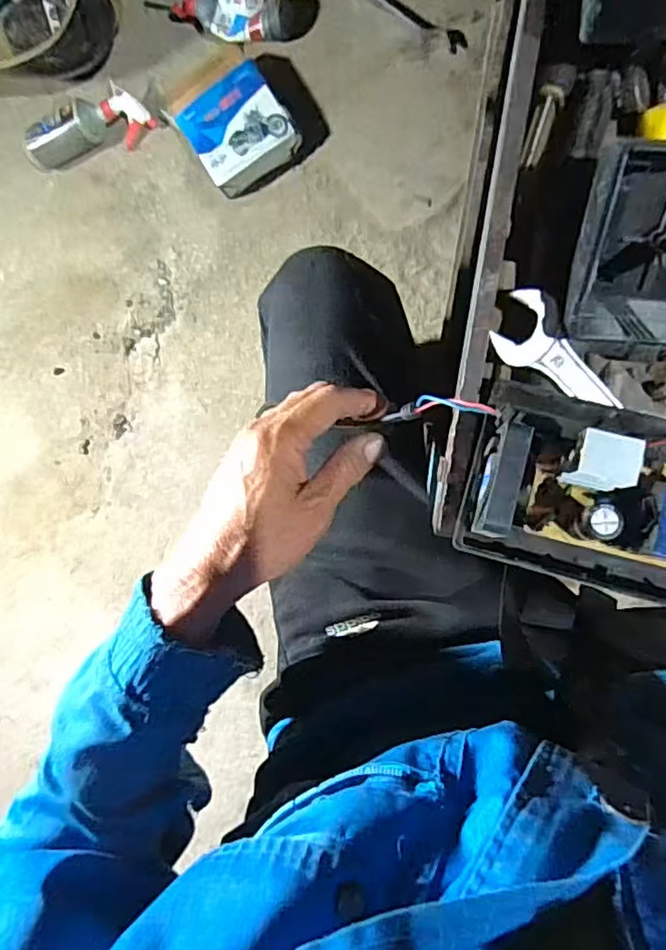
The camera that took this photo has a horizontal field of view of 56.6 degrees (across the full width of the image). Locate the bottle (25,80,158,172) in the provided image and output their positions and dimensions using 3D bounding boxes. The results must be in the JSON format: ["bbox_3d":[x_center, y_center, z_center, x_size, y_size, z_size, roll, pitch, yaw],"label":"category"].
[{"bbox_3d":[-0.407,-0.571,1.027,0.210,0.063,0.079,-21,90,10],"label":"bottle"}]

